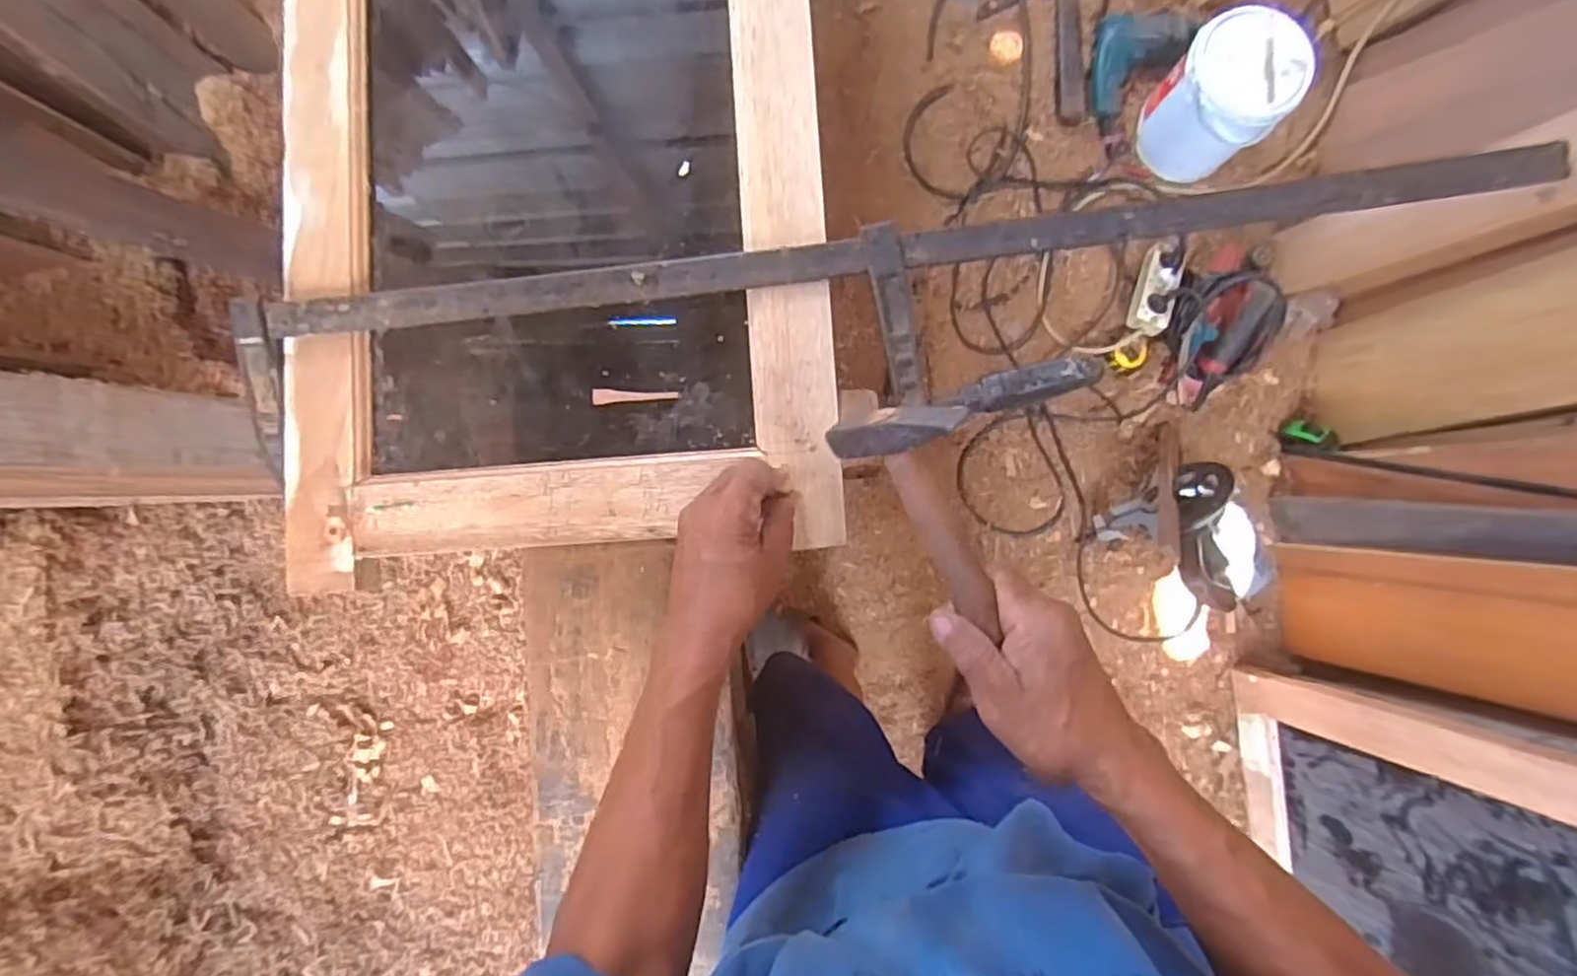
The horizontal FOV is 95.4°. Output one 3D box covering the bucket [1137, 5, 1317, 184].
[{"bbox_3d":[0.681,-0.616,1.153,0.168,0.218,0.176,0,87,1],"label":"bucket"}]

